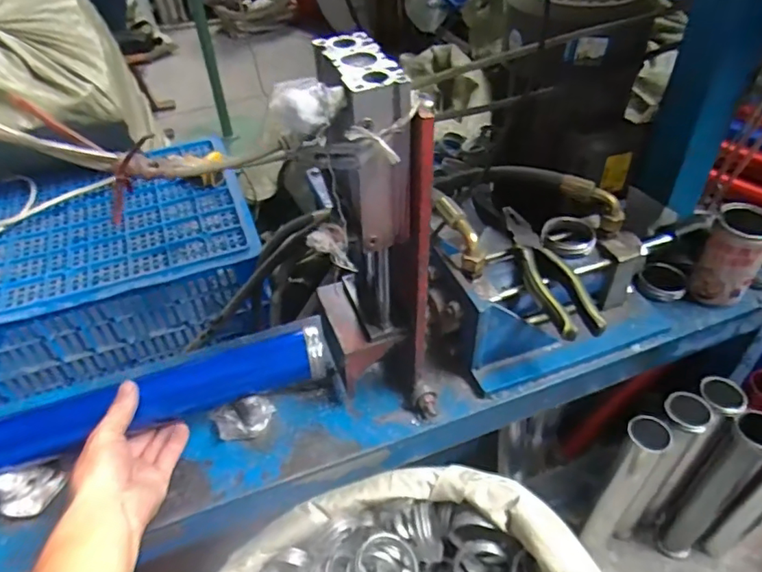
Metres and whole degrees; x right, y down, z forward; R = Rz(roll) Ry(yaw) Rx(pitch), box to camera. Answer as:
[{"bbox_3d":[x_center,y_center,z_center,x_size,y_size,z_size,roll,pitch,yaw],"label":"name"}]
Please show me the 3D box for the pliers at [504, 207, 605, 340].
[{"bbox_3d":[0.179,-0.019,0.592,0.051,0.024,0.193,-7,43,-5],"label":"pliers"}]

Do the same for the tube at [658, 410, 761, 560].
[{"bbox_3d":[0.514,0.322,0.840,0.058,0.349,0.062,-32,51,-28],"label":"tube"}]

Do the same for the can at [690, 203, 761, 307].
[{"bbox_3d":[0.428,-0.037,0.657,0.063,0.112,0.066,-1,43,1],"label":"can"}]

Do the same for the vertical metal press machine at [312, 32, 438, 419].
[{"bbox_3d":[-0.015,-0.023,0.481,0.093,0.342,0.118,-16,45,-14],"label":"vertical metal press machine"}]

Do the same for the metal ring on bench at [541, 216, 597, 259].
[{"bbox_3d":[0.218,-0.058,0.629,0.059,0.022,0.054,-1,43,1],"label":"metal ring on bench"}]

